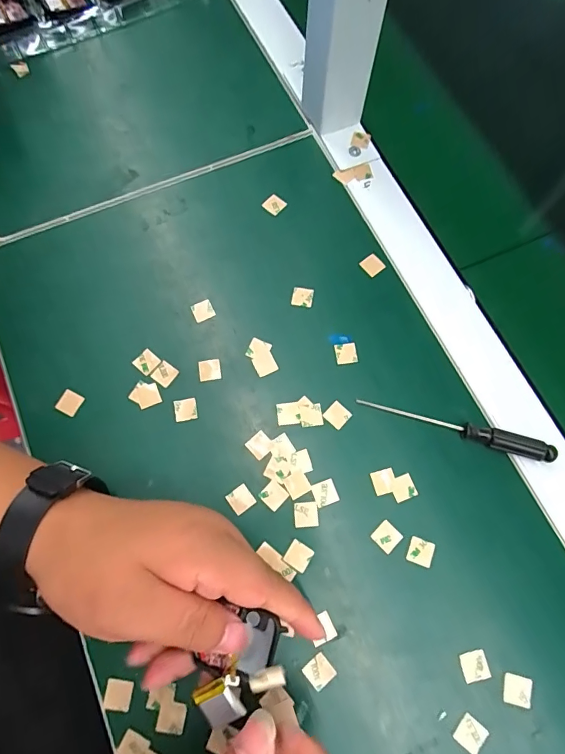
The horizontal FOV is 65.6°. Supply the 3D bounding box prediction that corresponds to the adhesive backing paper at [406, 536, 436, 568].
[{"bbox_3d":[0.089,0.113,0.282,0.016,0.004,0.015,19,72,6],"label":"adhesive backing paper"}]

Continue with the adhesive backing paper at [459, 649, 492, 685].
[{"bbox_3d":[0.115,0.173,0.263,0.016,0.004,0.016,-13,75,-3],"label":"adhesive backing paper"}]

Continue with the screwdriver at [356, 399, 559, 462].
[{"bbox_3d":[0.117,0.036,0.300,0.131,0.012,0.015,15,73,4],"label":"screwdriver"}]

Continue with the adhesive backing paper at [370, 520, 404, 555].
[{"bbox_3d":[0.068,0.104,0.285,0.016,0.004,0.016,-41,79,-14],"label":"adhesive backing paper"}]

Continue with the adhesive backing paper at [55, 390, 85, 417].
[{"bbox_3d":[-0.150,0.018,0.309,0.015,0.004,0.015,26,74,7],"label":"adhesive backing paper"}]

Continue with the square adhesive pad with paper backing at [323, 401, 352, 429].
[{"bbox_3d":[0.039,0.027,0.307,0.016,0.004,0.016,43,77,12],"label":"square adhesive pad with paper backing"}]

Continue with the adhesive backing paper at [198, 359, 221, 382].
[{"bbox_3d":[-0.053,-0.005,0.318,0.015,0.004,0.015,-9,77,-6],"label":"adhesive backing paper"}]

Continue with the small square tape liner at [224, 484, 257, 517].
[{"bbox_3d":[-0.028,0.082,0.292,0.016,0.004,0.016,-33,77,-11],"label":"small square tape liner"}]

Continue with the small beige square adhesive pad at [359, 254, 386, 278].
[{"bbox_3d":[0.071,-0.088,0.346,0.015,0.004,0.016,-42,89,-9],"label":"small beige square adhesive pad"}]

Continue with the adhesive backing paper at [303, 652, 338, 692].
[{"bbox_3d":[0.022,0.176,0.261,0.015,0.004,0.016,-39,77,-11],"label":"adhesive backing paper"}]

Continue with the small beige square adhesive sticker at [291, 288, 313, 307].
[{"bbox_3d":[0.016,-0.061,0.336,0.015,0.004,0.014,7,72,2],"label":"small beige square adhesive sticker"}]

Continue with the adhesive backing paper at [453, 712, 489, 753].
[{"bbox_3d":[0.109,0.205,0.251,0.016,0.004,0.016,42,76,12],"label":"adhesive backing paper"}]

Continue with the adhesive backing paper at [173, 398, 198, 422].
[{"bbox_3d":[-0.068,0.023,0.308,0.015,0.004,0.015,-11,73,-4],"label":"adhesive backing paper"}]

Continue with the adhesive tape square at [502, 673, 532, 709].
[{"bbox_3d":[0.139,0.186,0.259,0.016,0.004,0.016,13,75,6],"label":"adhesive tape square"}]

